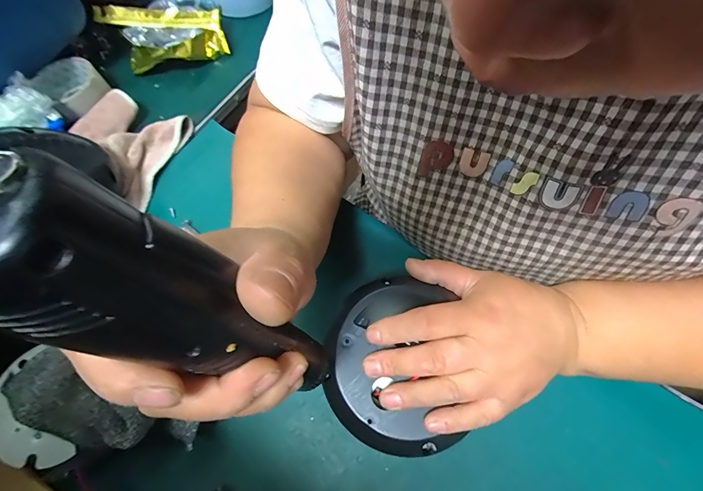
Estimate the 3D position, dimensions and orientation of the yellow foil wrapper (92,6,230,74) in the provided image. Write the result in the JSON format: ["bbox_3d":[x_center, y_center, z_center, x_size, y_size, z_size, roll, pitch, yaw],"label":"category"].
[{"bbox_3d":[-0.256,-0.290,0.482,0.152,0.047,0.096,-18,68,-6],"label":"yellow foil wrapper"}]

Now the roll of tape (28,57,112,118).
[{"bbox_3d":[-0.356,-0.203,0.448,0.062,0.047,0.062,-1,68,2],"label":"roll of tape"}]

